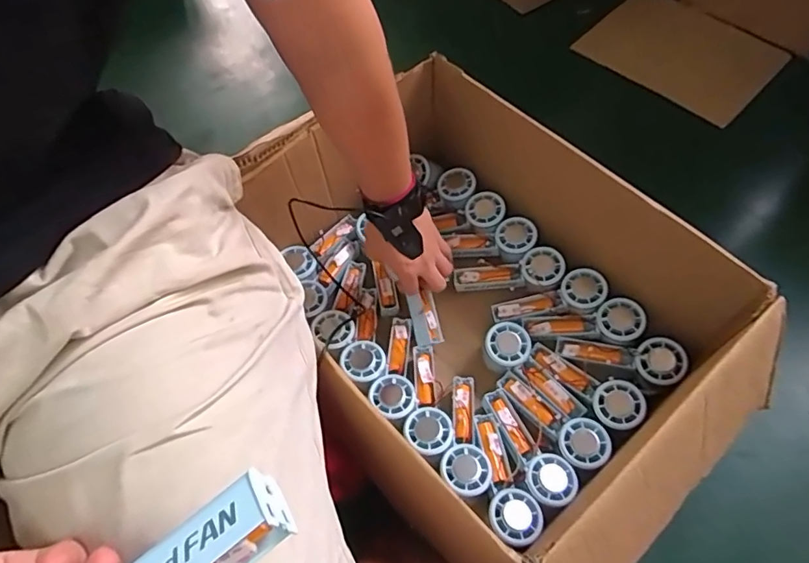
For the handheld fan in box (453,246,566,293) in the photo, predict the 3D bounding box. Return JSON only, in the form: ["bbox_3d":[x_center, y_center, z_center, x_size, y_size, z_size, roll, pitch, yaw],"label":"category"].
[{"bbox_3d":[0.144,-0.012,0.727,0.149,0.023,0.054,-11,59,20],"label":"handheld fan in box"}]

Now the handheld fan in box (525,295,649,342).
[{"bbox_3d":[0.235,0.055,0.686,0.151,0.028,0.052,-9,59,21],"label":"handheld fan in box"}]

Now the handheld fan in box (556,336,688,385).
[{"bbox_3d":[0.271,0.092,0.659,0.151,0.026,0.053,4,59,29],"label":"handheld fan in box"}]

